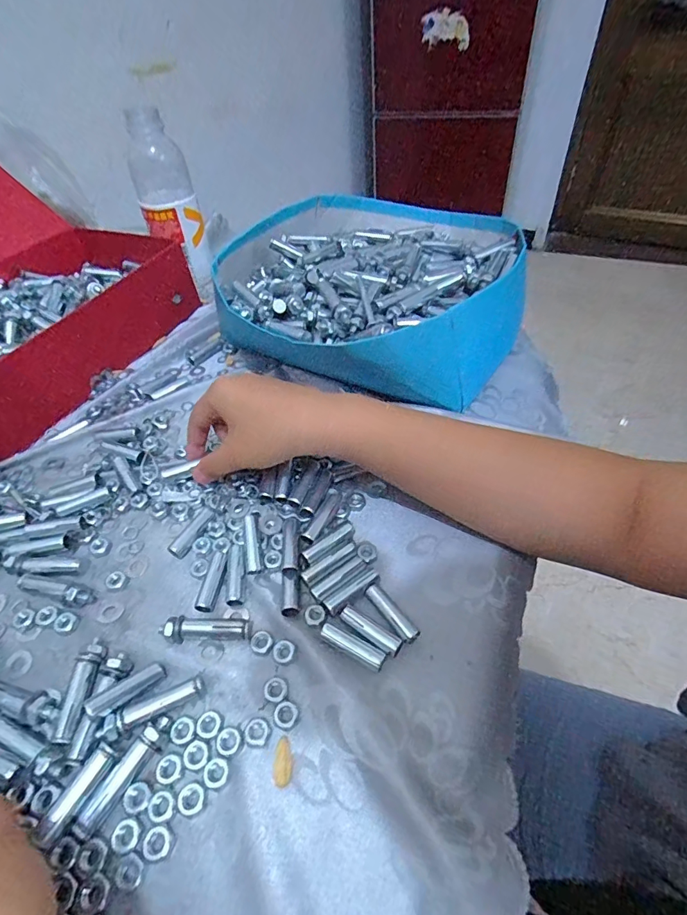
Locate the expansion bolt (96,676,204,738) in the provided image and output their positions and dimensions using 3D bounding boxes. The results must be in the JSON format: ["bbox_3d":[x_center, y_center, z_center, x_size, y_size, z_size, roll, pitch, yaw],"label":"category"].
[{"bbox_3d":[-0.104,0.135,0.239,0.053,0.011,0.011,-25,52,-17],"label":"expansion bolt"}]

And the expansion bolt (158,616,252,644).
[{"bbox_3d":[-0.083,0.104,0.269,0.054,0.010,0.016,-3,49,1],"label":"expansion bolt"}]

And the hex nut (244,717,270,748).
[{"bbox_3d":[-0.046,0.144,0.233,0.014,0.004,0.013,27,56,24],"label":"hex nut"}]

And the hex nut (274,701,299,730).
[{"bbox_3d":[-0.031,0.138,0.238,0.012,0.004,0.013,31,58,27],"label":"hex nut"}]

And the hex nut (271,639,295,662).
[{"bbox_3d":[-0.036,0.114,0.259,0.013,0.004,0.012,-8,49,-3],"label":"hex nut"}]

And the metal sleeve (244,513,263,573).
[{"bbox_3d":[-0.064,0.057,0.307,0.010,0.007,0.047,-10,49,-5],"label":"metal sleeve"}]

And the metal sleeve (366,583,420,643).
[{"bbox_3d":[0.028,0.095,0.269,0.010,0.009,0.041,-32,54,-22],"label":"metal sleeve"}]

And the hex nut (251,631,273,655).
[{"bbox_3d":[-0.049,0.110,0.263,0.012,0.005,0.012,17,52,18],"label":"hex nut"}]

